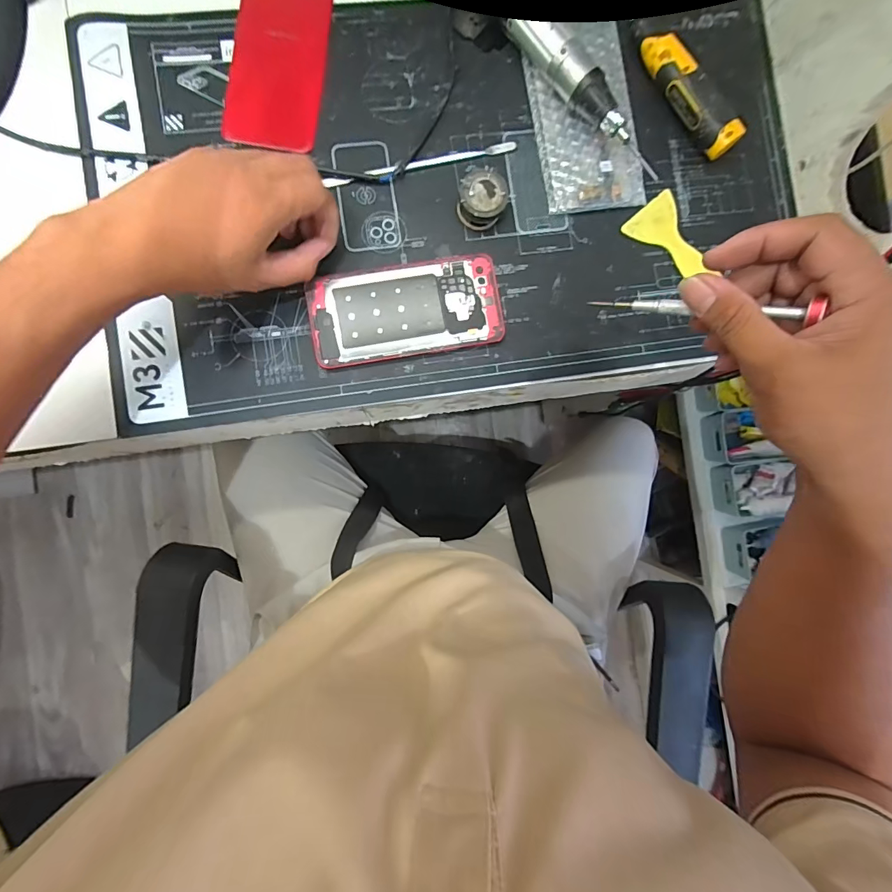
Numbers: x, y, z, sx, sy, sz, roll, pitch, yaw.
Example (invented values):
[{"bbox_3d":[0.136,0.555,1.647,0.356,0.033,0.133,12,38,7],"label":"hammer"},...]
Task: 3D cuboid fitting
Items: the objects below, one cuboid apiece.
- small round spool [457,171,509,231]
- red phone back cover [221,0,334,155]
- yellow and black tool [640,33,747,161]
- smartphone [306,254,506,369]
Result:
[{"bbox_3d":[0.029,-0.199,0.343,0.037,0.024,0.034,0,89,-4],"label":"small round spool"},{"bbox_3d":[-0.137,-0.316,0.346,0.073,0.007,0.144,7,88,-4],"label":"red phone back cover"},{"bbox_3d":[0.205,-0.296,0.358,0.024,0.028,0.111,-38,92,-4],"label":"yellow and black tool"},{"bbox_3d":[-0.032,-0.111,0.344,0.151,0.010,0.073,-11,90,-4],"label":"smartphone"}]

